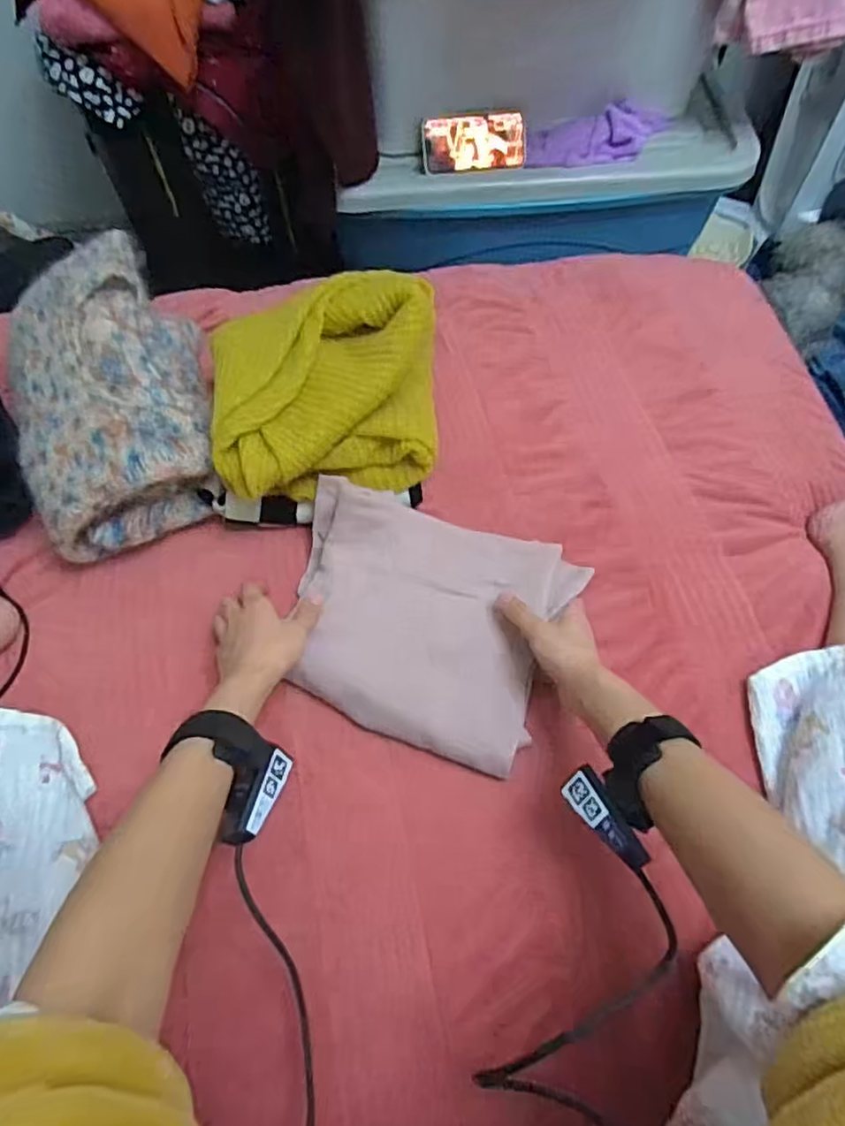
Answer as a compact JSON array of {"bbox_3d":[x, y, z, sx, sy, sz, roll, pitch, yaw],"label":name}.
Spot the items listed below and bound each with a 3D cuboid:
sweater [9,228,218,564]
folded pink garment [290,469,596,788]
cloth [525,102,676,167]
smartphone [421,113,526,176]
[{"bbox_3d":[-0.327,-0.180,0.648,0.184,0.114,0.315,-19,64,-8],"label":"sweater"},{"bbox_3d":[-0.004,0.049,0.577,0.253,0.052,0.210,18,65,10],"label":"folded pink garment"},{"bbox_3d":[0.283,-0.684,0.987,0.233,0.041,0.093,-6,63,-1],"label":"cloth"},{"bbox_3d":[0.081,-0.655,0.964,0.158,0.075,0.015,-7,26,-3],"label":"smartphone"}]

